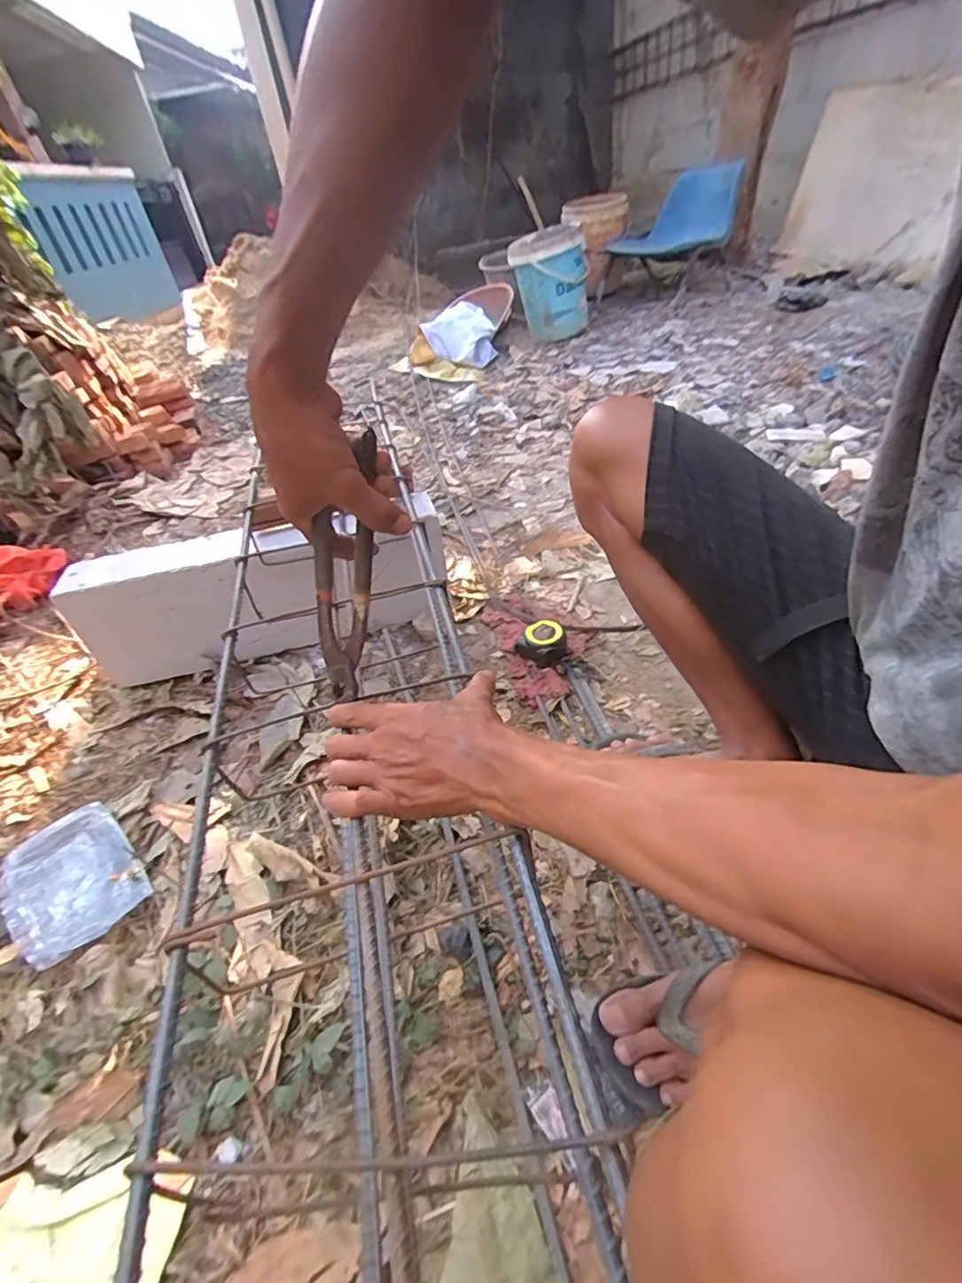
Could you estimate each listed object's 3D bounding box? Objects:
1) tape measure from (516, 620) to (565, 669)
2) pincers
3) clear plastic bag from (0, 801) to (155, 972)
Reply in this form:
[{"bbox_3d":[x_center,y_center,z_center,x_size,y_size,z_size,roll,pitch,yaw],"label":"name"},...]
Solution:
[{"bbox_3d":[0.100,0.006,0.880,0.066,0.053,0.065,-6,40,5],"label":"tape measure"},{"bbox_3d":[-0.115,-0.058,0.445,0.048,0.212,0.023,4,16,-10],"label":"pincers"},{"bbox_3d":[-0.509,0.292,0.669,0.190,0.020,0.133,30,52,34],"label":"clear plastic bag"}]

